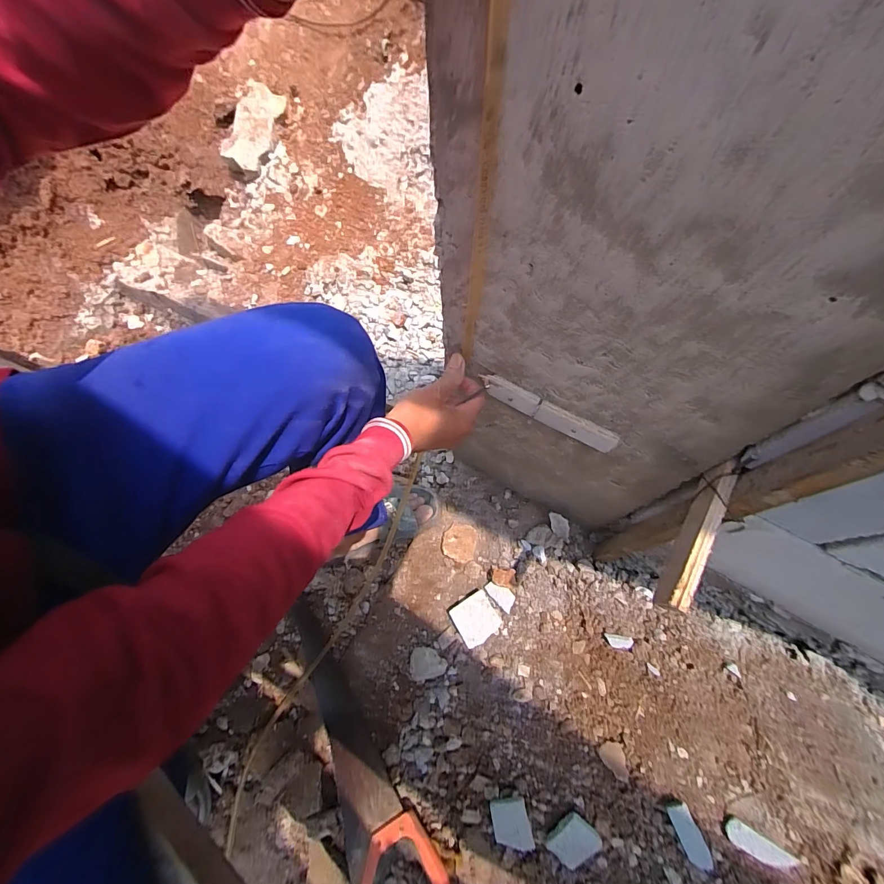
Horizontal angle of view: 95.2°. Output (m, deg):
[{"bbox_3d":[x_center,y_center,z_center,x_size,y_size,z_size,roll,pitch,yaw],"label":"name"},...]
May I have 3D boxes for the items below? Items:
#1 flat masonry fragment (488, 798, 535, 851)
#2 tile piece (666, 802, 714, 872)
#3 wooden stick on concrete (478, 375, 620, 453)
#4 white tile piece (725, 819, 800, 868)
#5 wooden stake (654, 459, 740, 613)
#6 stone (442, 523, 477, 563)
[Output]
[{"bbox_3d":[0.094,0.519,0.545,0.049,0.013,0.059,-12,68,-2],"label":"flat masonry fragment"},{"bbox_3d":[0.308,0.488,0.499,0.027,0.011,0.070,-21,68,-5],"label":"tile piece"},{"bbox_3d":[0.117,-0.033,0.451,0.156,0.029,0.012,29,72,14],"label":"wooden stick on concrete"},{"bbox_3d":[0.381,0.488,0.484,0.071,0.010,0.026,28,72,13],"label":"white tile piece"},{"bbox_3d":[0.230,0.083,0.363,0.019,0.030,0.143,27,72,13],"label":"wooden stake"},{"bbox_3d":[0.033,0.187,0.751,0.060,0.024,0.066,8,69,6],"label":"stone"}]

